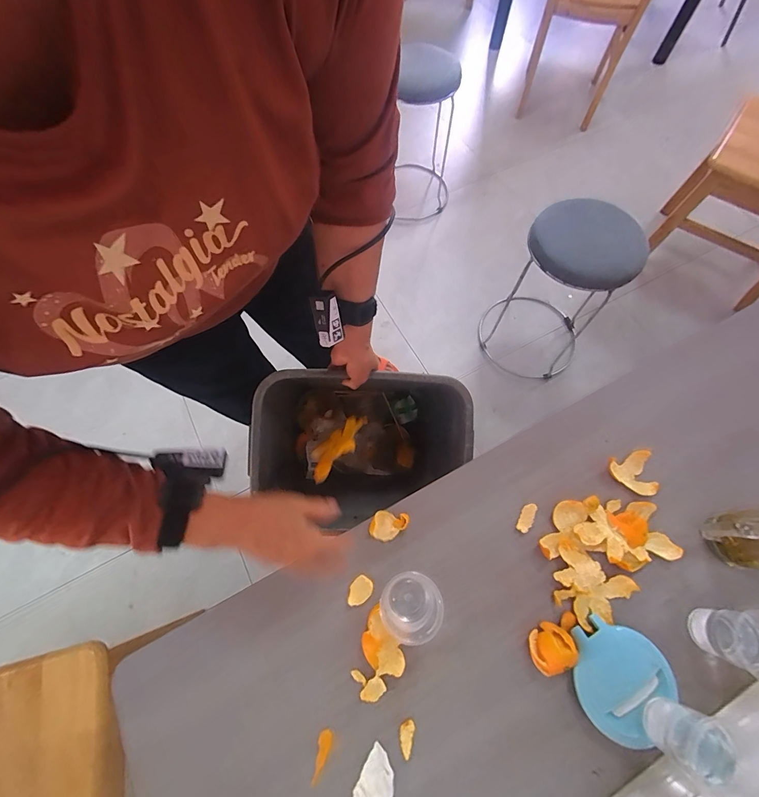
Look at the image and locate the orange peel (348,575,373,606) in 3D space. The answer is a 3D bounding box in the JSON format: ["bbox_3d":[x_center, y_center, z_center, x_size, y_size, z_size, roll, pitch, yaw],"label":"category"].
[{"bbox_3d":[-0.027,0.267,0.498,0.028,0.005,0.040,37,73,14],"label":"orange peel"}]

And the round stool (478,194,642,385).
[{"bbox_3d":[0.529,-0.319,1.117,0.282,0.473,0.332,31,72,12],"label":"round stool"}]

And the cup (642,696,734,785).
[{"bbox_3d":[0.332,0.368,0.389,0.049,0.063,0.053,0,68,0],"label":"cup"}]

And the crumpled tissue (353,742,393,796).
[{"bbox_3d":[-0.008,0.458,0.417,0.040,0.013,0.075,28,71,11],"label":"crumpled tissue"}]

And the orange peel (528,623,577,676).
[{"bbox_3d":[0.217,0.315,0.454,0.053,0.031,0.044,-30,71,-11],"label":"orange peel"}]

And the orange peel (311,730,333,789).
[{"bbox_3d":[-0.069,0.438,0.438,0.018,0.004,0.053,8,68,4],"label":"orange peel"}]

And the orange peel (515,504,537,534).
[{"bbox_3d":[0.217,0.175,0.528,0.019,0.009,0.042,26,71,11],"label":"orange peel"}]

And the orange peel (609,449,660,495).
[{"bbox_3d":[0.386,0.116,0.544,0.055,0.028,0.063,-13,69,-5],"label":"orange peel"}]

